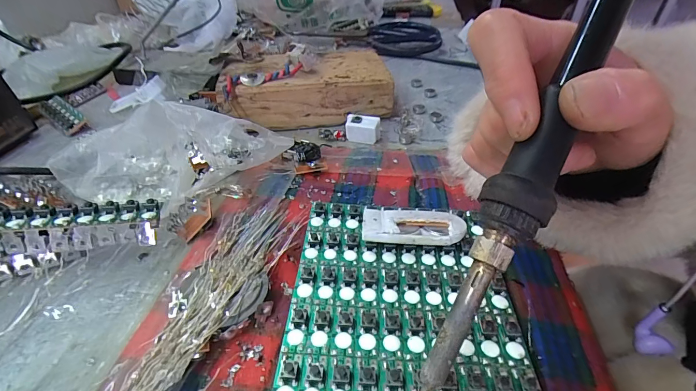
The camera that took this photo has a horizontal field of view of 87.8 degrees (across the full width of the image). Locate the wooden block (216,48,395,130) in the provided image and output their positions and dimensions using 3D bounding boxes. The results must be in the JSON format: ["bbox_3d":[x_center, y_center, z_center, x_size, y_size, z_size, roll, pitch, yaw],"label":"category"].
[{"bbox_3d":[-0.035,-0.092,0.317,0.141,0.043,0.075,-7,39,-7],"label":"wooden block"}]

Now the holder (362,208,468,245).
[{"bbox_3d":[0.032,0.014,0.181,0.049,0.005,0.026,5,36,7],"label":"holder"}]

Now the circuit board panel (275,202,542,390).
[{"bbox_3d":[0.023,0.042,0.158,0.092,0.005,0.102,2,40,3],"label":"circuit board panel"}]

